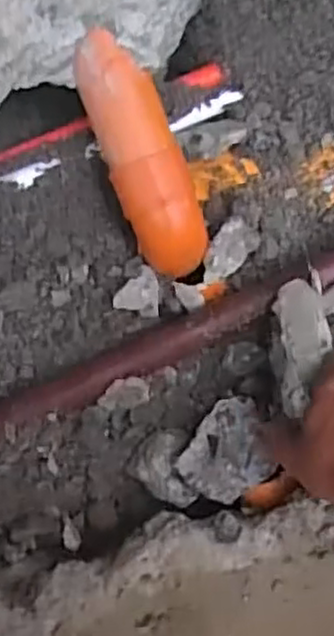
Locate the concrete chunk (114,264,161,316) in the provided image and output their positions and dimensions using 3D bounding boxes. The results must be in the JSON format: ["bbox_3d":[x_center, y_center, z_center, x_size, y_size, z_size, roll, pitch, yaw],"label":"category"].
[{"bbox_3d":[-0.020,-0.017,0.610,0.041,0.020,0.036,-45,101,0],"label":"concrete chunk"}]

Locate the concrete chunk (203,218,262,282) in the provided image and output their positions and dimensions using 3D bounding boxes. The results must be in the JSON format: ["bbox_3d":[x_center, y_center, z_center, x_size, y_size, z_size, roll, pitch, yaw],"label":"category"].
[{"bbox_3d":[0.051,-0.057,0.617,0.033,0.028,0.058,41,91,-11],"label":"concrete chunk"}]

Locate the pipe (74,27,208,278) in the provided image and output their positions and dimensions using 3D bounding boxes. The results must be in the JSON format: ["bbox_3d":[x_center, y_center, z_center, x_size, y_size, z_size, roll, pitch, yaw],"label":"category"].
[{"bbox_3d":[-0.019,-0.126,0.580,0.058,0.062,0.190,-21,100,-4],"label":"pipe"}]

